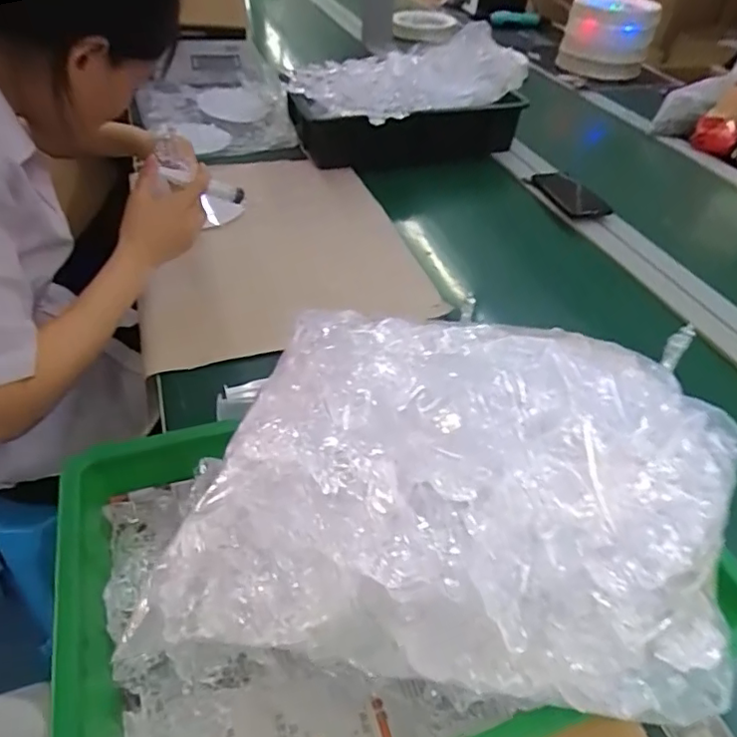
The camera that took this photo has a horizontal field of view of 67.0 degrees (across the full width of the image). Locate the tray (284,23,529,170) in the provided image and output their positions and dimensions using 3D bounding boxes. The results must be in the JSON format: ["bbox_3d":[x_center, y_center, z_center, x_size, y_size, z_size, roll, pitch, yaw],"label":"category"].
[{"bbox_3d":[0.088,-0.453,0.967,0.418,0.175,0.181,-15,47,-18],"label":"tray"}]

